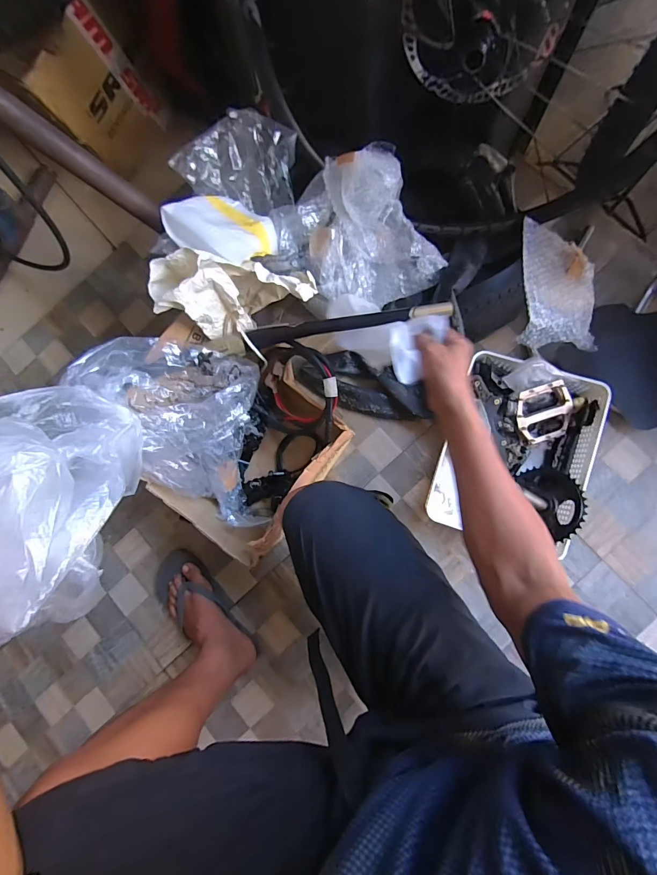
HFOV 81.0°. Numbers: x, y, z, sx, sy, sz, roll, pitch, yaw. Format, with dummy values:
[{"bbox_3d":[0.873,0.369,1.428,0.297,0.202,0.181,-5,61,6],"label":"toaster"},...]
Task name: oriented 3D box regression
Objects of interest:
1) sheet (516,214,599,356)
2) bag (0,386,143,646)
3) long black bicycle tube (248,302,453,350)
[{"bbox_3d":[0.406,-0.252,0.675,0.181,0.110,0.214,11,88,7],"label":"sheet"},{"bbox_3d":[-0.285,0.062,0.411,0.102,0.172,0.244,-15,85,5],"label":"bag"},{"bbox_3d":[0.030,-0.186,0.624,0.329,0.022,0.024,-6,84,6],"label":"long black bicycle tube"}]

